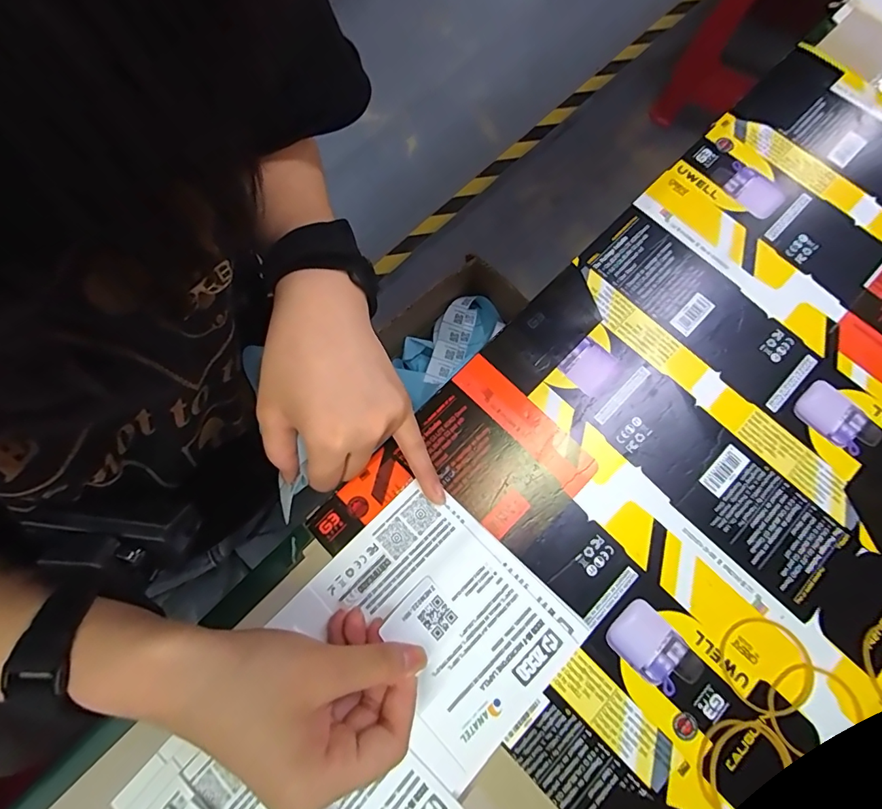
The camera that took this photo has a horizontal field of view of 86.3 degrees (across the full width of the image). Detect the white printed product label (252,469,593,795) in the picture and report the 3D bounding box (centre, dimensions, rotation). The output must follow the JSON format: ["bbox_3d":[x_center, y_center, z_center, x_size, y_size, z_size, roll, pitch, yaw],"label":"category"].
[{"bbox_3d":[-0.003,0.110,0.241,0.121,0.012,0.101,41,77,11],"label":"white printed product label"}]

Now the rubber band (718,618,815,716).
[{"bbox_3d":[0.170,0.136,0.244,0.044,0.004,0.047,0,75,1],"label":"rubber band"}]

